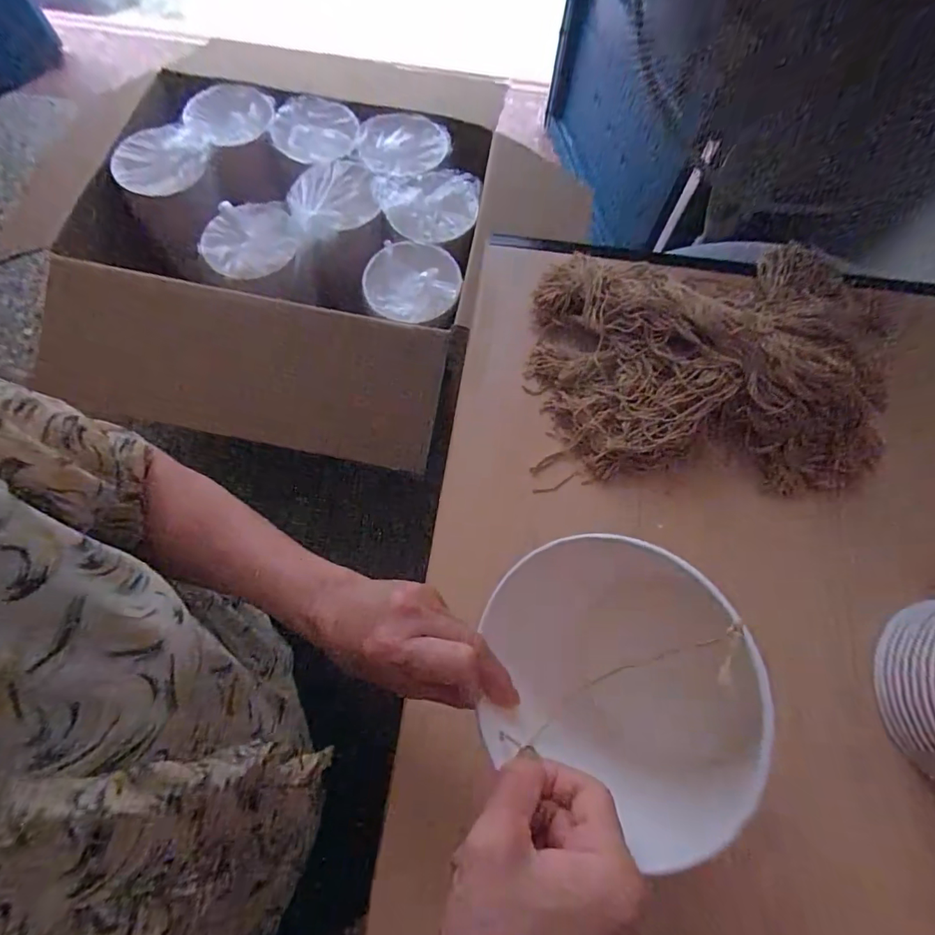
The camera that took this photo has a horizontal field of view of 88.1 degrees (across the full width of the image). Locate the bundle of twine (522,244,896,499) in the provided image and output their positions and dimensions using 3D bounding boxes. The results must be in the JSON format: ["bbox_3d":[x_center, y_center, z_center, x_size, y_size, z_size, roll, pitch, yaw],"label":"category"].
[{"bbox_3d":[0.237,-0.121,0.494,0.323,0.086,0.276,2,70,-1],"label":"bundle of twine"}]

